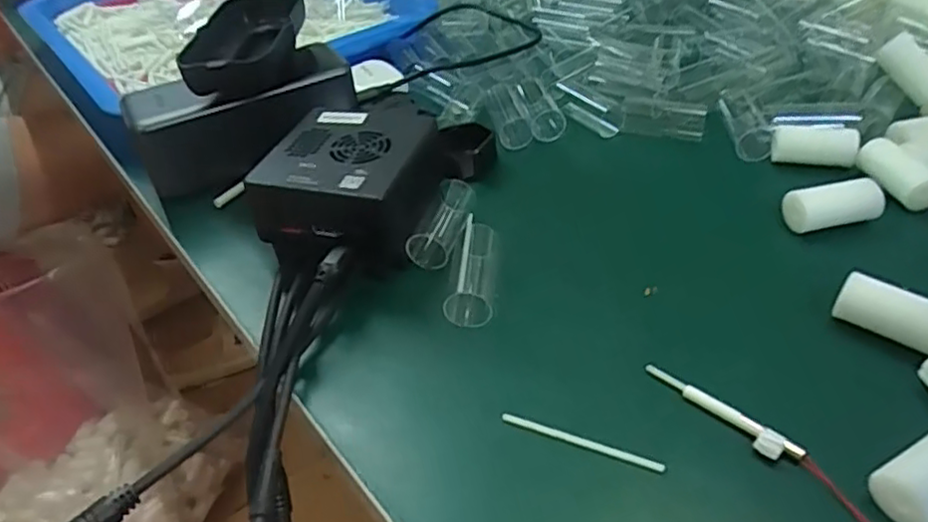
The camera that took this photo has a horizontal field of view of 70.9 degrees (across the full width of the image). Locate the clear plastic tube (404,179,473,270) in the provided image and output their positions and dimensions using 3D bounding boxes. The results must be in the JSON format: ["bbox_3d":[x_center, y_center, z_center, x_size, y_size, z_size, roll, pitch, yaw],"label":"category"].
[{"bbox_3d":[-0.011,-0.019,0.335,0.018,0.019,0.058,8,42,15],"label":"clear plastic tube"}]

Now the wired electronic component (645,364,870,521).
[{"bbox_3d":[0.105,0.062,0.234,0.010,0.007,0.090,-31,46,-27],"label":"wired electronic component"}]

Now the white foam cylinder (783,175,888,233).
[{"bbox_3d":[0.180,-0.027,0.318,0.044,0.017,0.016,-6,40,0],"label":"white foam cylinder"}]

